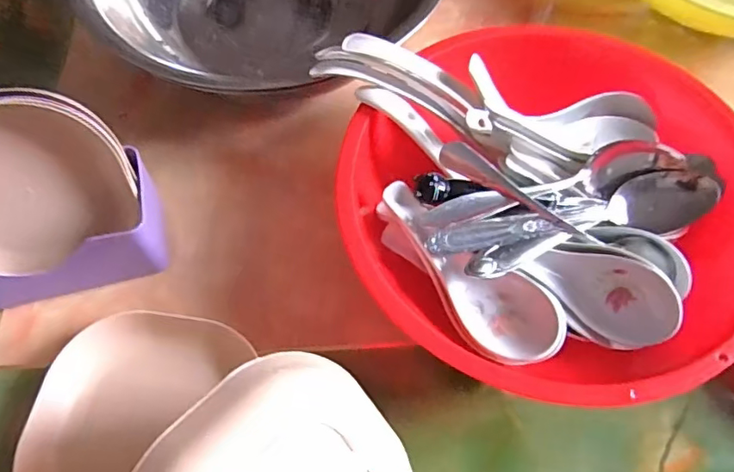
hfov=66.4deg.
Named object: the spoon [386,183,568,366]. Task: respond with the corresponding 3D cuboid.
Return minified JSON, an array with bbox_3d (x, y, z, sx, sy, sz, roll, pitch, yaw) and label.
[{"bbox_3d":[0.056,0.022,0.322,0.125,0.034,0.048,41,70,19],"label":"spoon"}]

